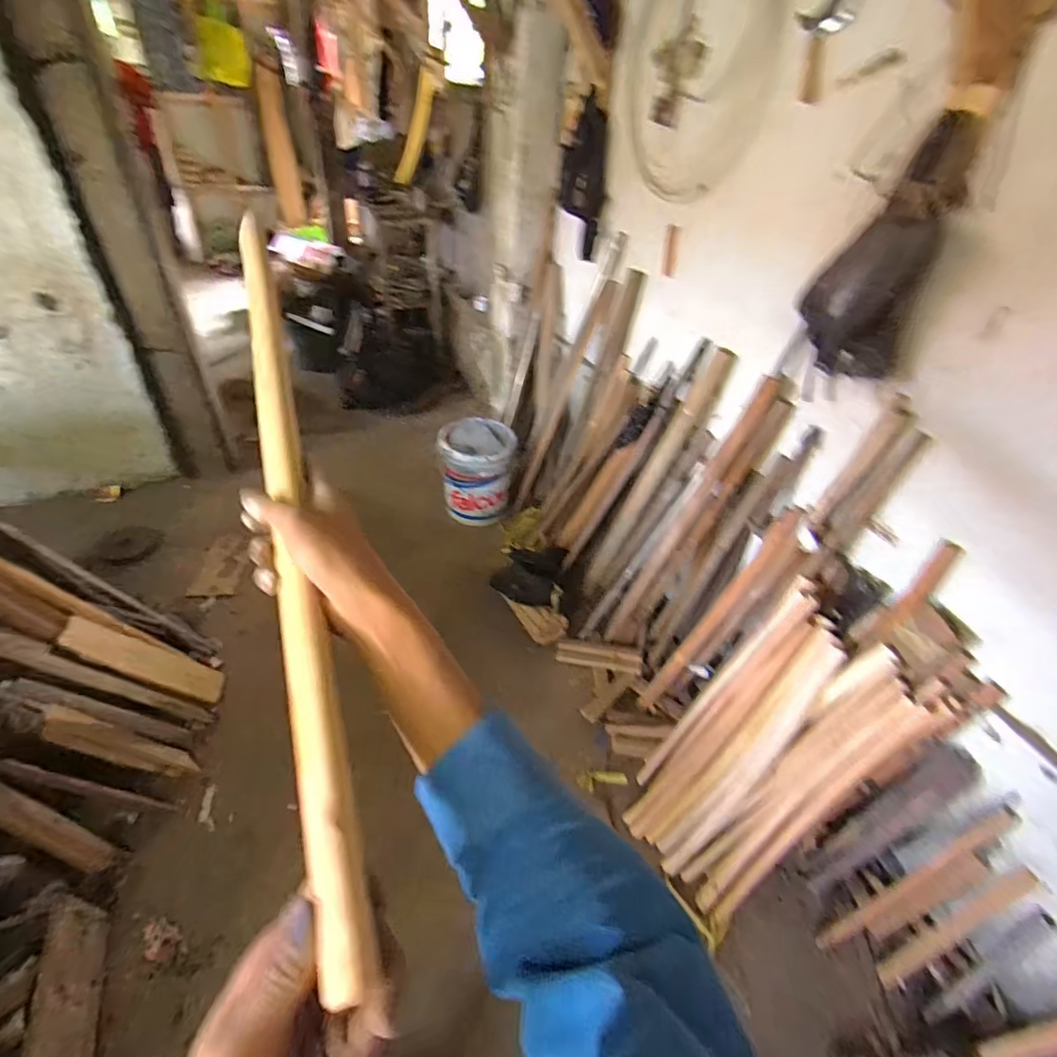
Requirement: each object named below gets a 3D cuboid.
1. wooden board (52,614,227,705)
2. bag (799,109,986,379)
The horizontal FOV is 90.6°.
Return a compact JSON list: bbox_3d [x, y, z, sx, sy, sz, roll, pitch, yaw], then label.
[{"bbox_3d":[-1.030,0.369,1.427,0.020,0.425,0.090,-3,55,36],"label":"wooden board"},{"bbox_3d":[0.658,-0.503,0.979,0.203,0.394,0.169,24,44,19],"label":"bag"}]

